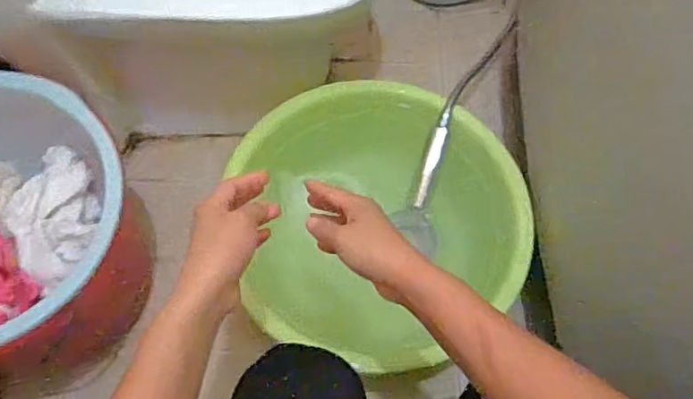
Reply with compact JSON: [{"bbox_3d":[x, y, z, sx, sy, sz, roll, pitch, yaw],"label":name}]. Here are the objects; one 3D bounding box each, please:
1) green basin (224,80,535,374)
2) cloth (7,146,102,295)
[{"bbox_3d":[0.046,0.024,0.871,0.444,0.143,0.459,-11,66,-7],"label":"green basin"},{"bbox_3d":[-0.375,0.016,0.750,0.113,0.068,0.214,-14,49,-8],"label":"cloth"}]

